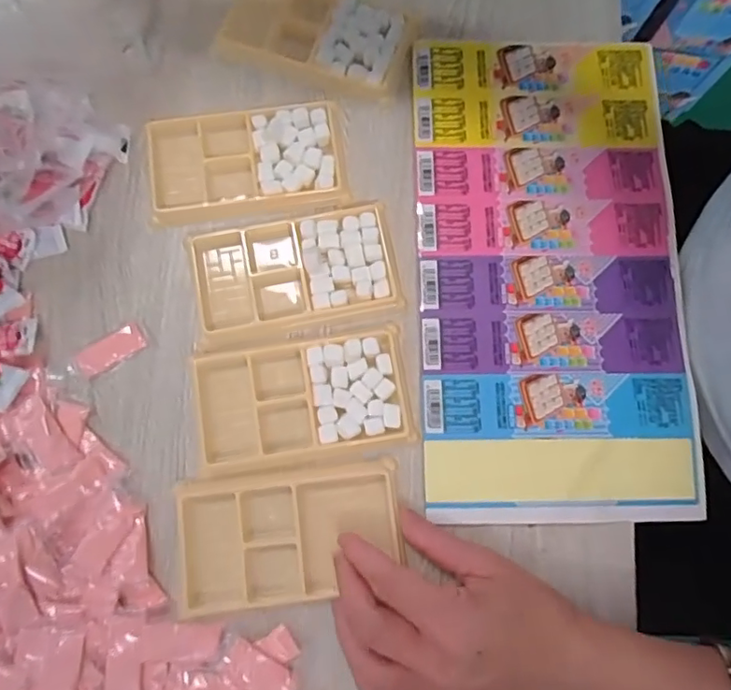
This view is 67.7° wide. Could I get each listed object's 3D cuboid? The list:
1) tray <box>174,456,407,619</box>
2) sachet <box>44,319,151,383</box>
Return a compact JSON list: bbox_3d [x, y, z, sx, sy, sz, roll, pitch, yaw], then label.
[{"bbox_3d":[-0.046,0.113,0.323,0.133,0.017,0.075,-6,77,-3],"label":"tray"},{"bbox_3d":[-0.174,0.008,0.355,0.067,0.005,0.022,-30,80,-8],"label":"sachet"}]

